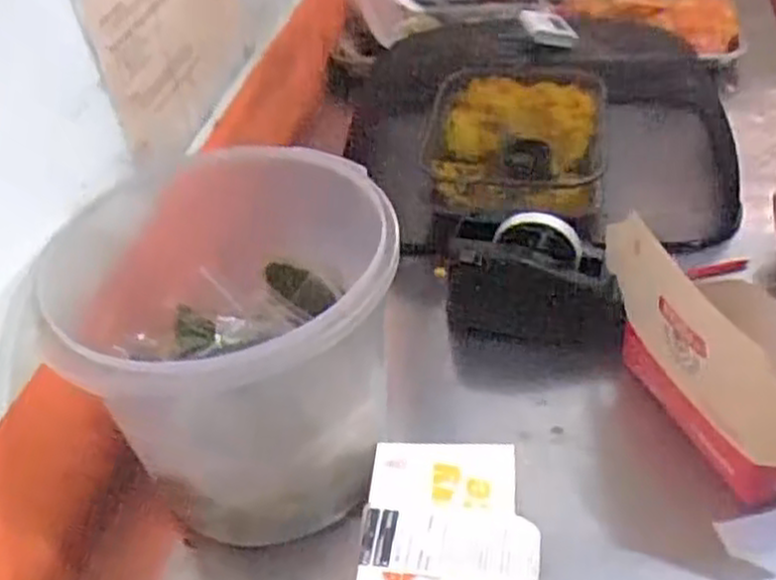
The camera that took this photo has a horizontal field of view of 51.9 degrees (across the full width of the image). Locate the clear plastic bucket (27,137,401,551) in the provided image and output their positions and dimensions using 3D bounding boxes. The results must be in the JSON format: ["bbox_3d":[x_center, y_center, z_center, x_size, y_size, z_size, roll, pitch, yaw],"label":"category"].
[{"bbox_3d":[-0.114,0.037,0.643,0.240,0.221,0.258,-5,41,4],"label":"clear plastic bucket"}]

